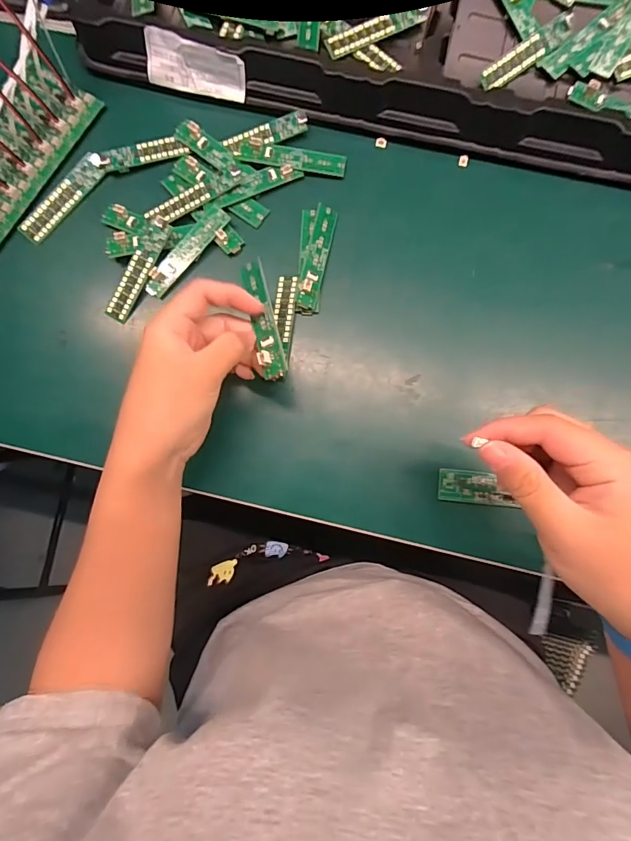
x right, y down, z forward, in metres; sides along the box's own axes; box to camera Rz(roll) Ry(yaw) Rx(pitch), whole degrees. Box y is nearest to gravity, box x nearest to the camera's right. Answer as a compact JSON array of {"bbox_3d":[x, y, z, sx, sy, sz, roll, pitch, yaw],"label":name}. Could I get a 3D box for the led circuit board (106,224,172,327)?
[{"bbox_3d":[-0.138,-0.115,0.328,0.018,0.005,0.080,28,97,-9],"label":"led circuit board"}]

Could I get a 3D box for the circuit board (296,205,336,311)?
[{"bbox_3d":[0.002,-0.126,0.327,0.018,0.010,0.084,18,79,-27],"label":"circuit board"}]

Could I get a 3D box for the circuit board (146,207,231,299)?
[{"bbox_3d":[-0.100,-0.132,0.329,0.018,0.004,0.084,40,87,4],"label":"circuit board"}]

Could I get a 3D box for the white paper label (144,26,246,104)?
[{"bbox_3d":[-0.094,-0.274,0.329,0.078,0.034,0.006,17,58,1],"label":"white paper label"}]

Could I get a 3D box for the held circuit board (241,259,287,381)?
[{"bbox_3d":[-0.034,-0.068,0.279,0.016,0.008,0.086,-14,76,0],"label":"held circuit board"}]

